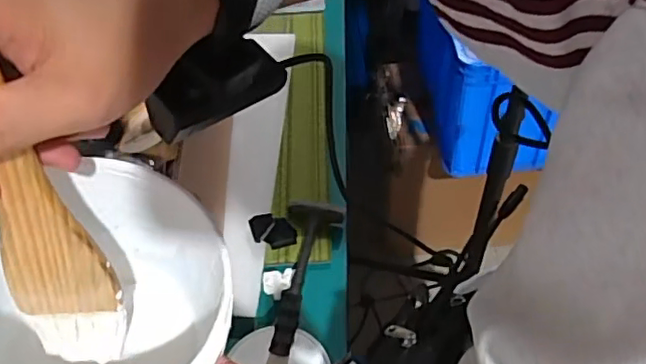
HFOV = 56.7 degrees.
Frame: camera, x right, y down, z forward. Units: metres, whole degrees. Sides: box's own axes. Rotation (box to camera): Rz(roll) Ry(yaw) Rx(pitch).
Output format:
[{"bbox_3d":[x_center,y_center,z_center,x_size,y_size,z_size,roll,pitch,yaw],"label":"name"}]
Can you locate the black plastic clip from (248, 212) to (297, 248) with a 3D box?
[{"bbox_3d":[-0.063,0.060,0.756,0.054,0.025,0.040,-13,53,-5],"label":"black plastic clip"}]

